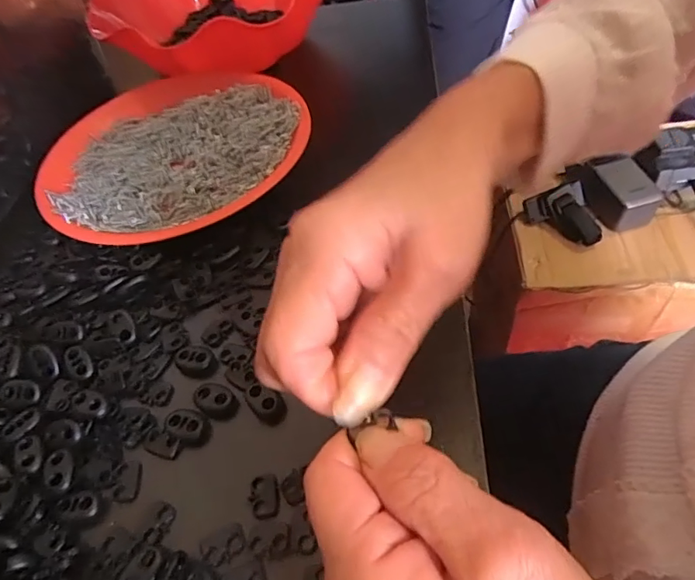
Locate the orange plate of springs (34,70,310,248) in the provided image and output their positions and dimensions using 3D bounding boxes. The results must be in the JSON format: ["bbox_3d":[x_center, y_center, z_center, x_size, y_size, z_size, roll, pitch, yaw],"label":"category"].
[{"bbox_3d":[-0.127,-0.105,0.367,0.188,0.030,0.191,-5,51,6],"label":"orange plate of springs"}]

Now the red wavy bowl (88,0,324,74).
[{"bbox_3d":[-0.123,-0.266,0.468,0.209,0.067,0.206,-5,51,6],"label":"red wavy bowl"}]

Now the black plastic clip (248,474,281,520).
[{"bbox_3d":[-0.037,0.092,0.224,0.013,0.004,0.020,-13,50,0],"label":"black plastic clip"}]

